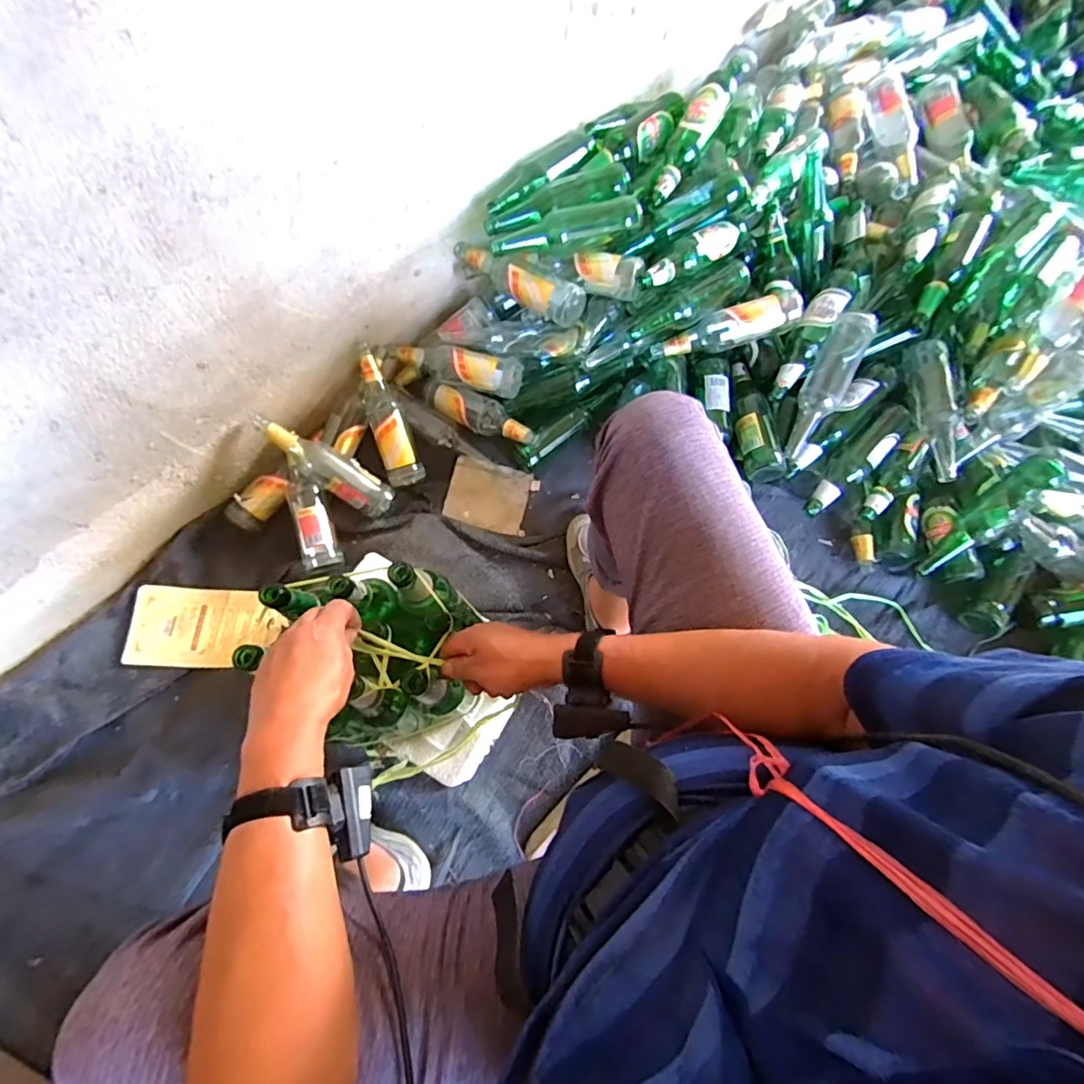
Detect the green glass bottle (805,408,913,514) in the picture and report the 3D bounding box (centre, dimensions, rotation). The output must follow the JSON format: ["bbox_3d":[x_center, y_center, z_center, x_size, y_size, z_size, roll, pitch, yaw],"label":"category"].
[{"bbox_3d":[0.555,-0.140,0.948,0.250,0.067,0.064,-42,77,-13],"label":"green glass bottle"}]

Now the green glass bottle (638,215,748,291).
[{"bbox_3d":[0.267,-0.503,0.938,0.251,0.057,0.062,-40,76,-13],"label":"green glass bottle"}]

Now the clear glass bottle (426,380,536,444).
[{"bbox_3d":[-0.120,-0.248,1.045,0.250,0.055,0.068,30,74,9],"label":"clear glass bottle"}]

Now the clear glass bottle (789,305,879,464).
[{"bbox_3d":[0.502,-0.275,0.947,0.067,0.059,0.255,23,101,7],"label":"clear glass bottle"}]

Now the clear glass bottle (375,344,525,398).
[{"bbox_3d":[-0.173,-0.342,1.029,0.279,0.067,0.069,20,72,6],"label":"clear glass bottle"}]

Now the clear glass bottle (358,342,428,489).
[{"bbox_3d":[-0.291,-0.234,0.999,0.068,0.065,0.264,-19,97,-7],"label":"clear glass bottle"}]

